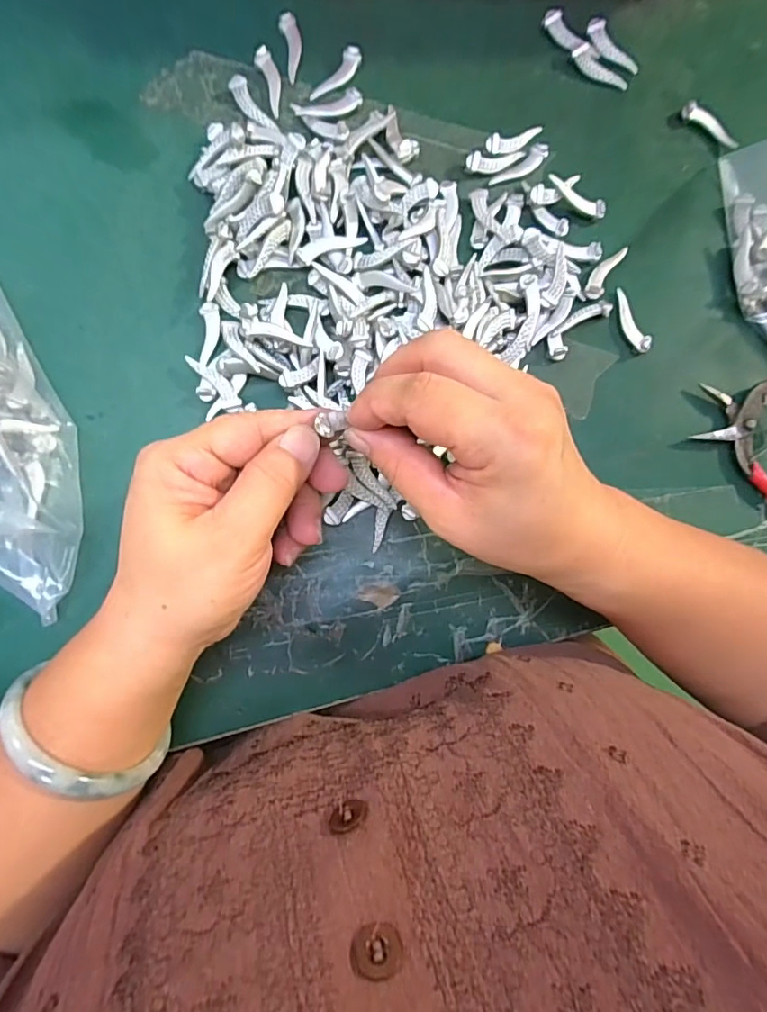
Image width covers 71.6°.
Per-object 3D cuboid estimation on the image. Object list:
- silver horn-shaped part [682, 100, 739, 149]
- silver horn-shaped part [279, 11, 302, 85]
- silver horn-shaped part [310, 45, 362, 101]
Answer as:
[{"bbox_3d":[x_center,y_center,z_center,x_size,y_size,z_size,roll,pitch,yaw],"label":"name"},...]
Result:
[{"bbox_3d":[0.198,-0.231,0.324,0.039,0.008,0.011,42,83,1],"label":"silver horn-shaped part"},{"bbox_3d":[-0.052,-0.265,0.308,0.011,0.007,0.039,-11,85,-5],"label":"silver horn-shaped part"},{"bbox_3d":[-0.027,-0.249,0.306,0.011,0.008,0.038,36,83,0],"label":"silver horn-shaped part"}]

